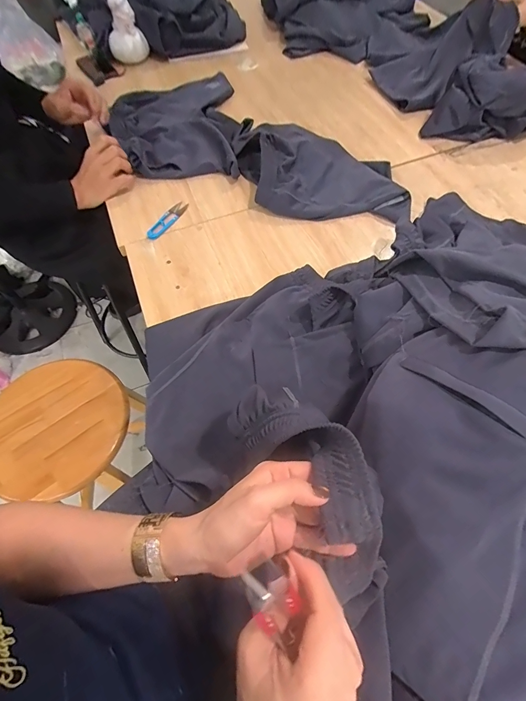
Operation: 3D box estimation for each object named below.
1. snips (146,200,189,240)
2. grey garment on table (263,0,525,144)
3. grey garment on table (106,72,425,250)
[{"bbox_3d":[-0.197,-0.273,0.736,0.028,0.007,0.116,26,65,17],"label":"snips"},{"bbox_3d":[0.348,-0.842,0.933,0.414,0.188,0.853,-18,61,-7],"label":"grey garment on table"},{"bbox_3d":[-0.024,-0.494,0.821,0.719,0.065,0.392,21,64,14],"label":"grey garment on table"}]

